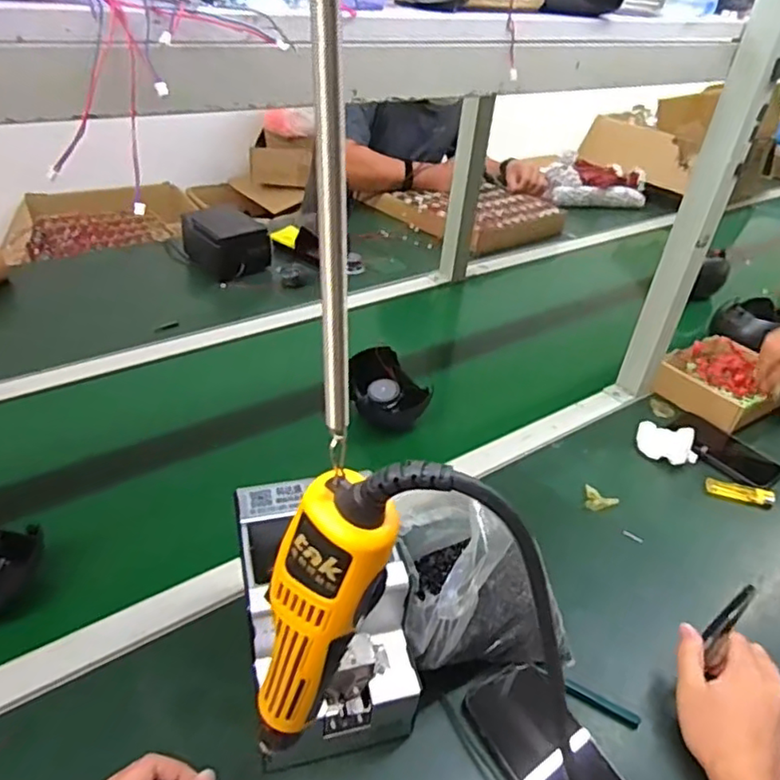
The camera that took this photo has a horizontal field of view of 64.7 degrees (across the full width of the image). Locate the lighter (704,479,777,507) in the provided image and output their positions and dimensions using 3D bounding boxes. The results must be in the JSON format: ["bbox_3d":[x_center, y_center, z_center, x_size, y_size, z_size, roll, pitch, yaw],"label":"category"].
[{"bbox_3d":[0.447,0.131,0.789,0.078,0.019,0.024,18,37,16],"label":"lighter"}]

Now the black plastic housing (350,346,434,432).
[{"bbox_3d":[-0.009,-0.001,0.849,0.092,0.072,0.110,-15,41,-26],"label":"black plastic housing"}]

